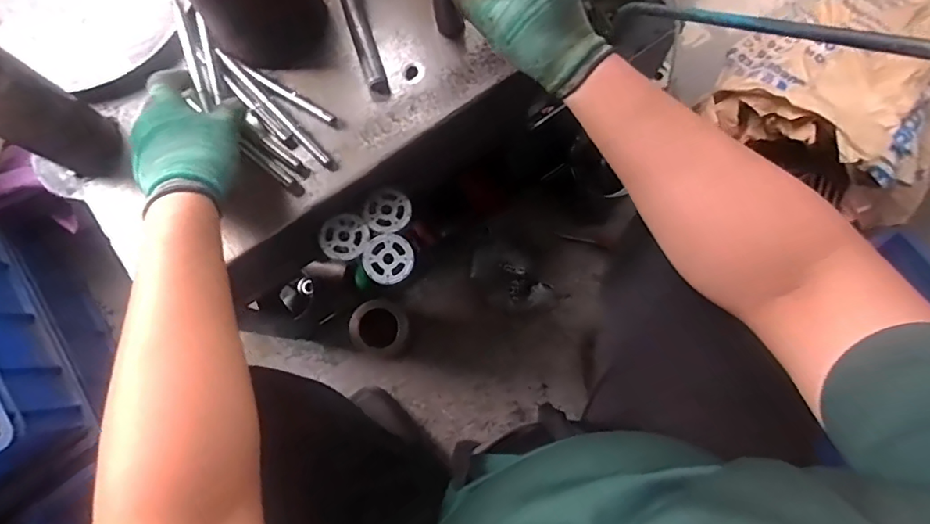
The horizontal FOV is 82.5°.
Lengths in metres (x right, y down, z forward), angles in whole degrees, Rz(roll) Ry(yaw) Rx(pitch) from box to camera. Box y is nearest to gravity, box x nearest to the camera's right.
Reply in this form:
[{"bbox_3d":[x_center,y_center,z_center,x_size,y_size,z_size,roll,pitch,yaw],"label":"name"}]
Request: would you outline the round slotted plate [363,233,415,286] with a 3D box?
[{"bbox_3d":[-0.080,-0.003,0.552,0.052,0.007,0.051,0,79,1],"label":"round slotted plate"}]

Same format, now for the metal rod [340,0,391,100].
[{"bbox_3d":[-0.108,-0.239,0.546,0.021,0.018,0.147,-18,79,-3],"label":"metal rod"}]

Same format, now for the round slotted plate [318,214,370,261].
[{"bbox_3d":[-0.126,-0.026,0.555,0.051,0.008,0.047,0,79,1],"label":"round slotted plate"}]

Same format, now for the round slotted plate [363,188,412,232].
[{"bbox_3d":[-0.082,-0.054,0.566,0.049,0.009,0.047,0,79,1],"label":"round slotted plate"}]

